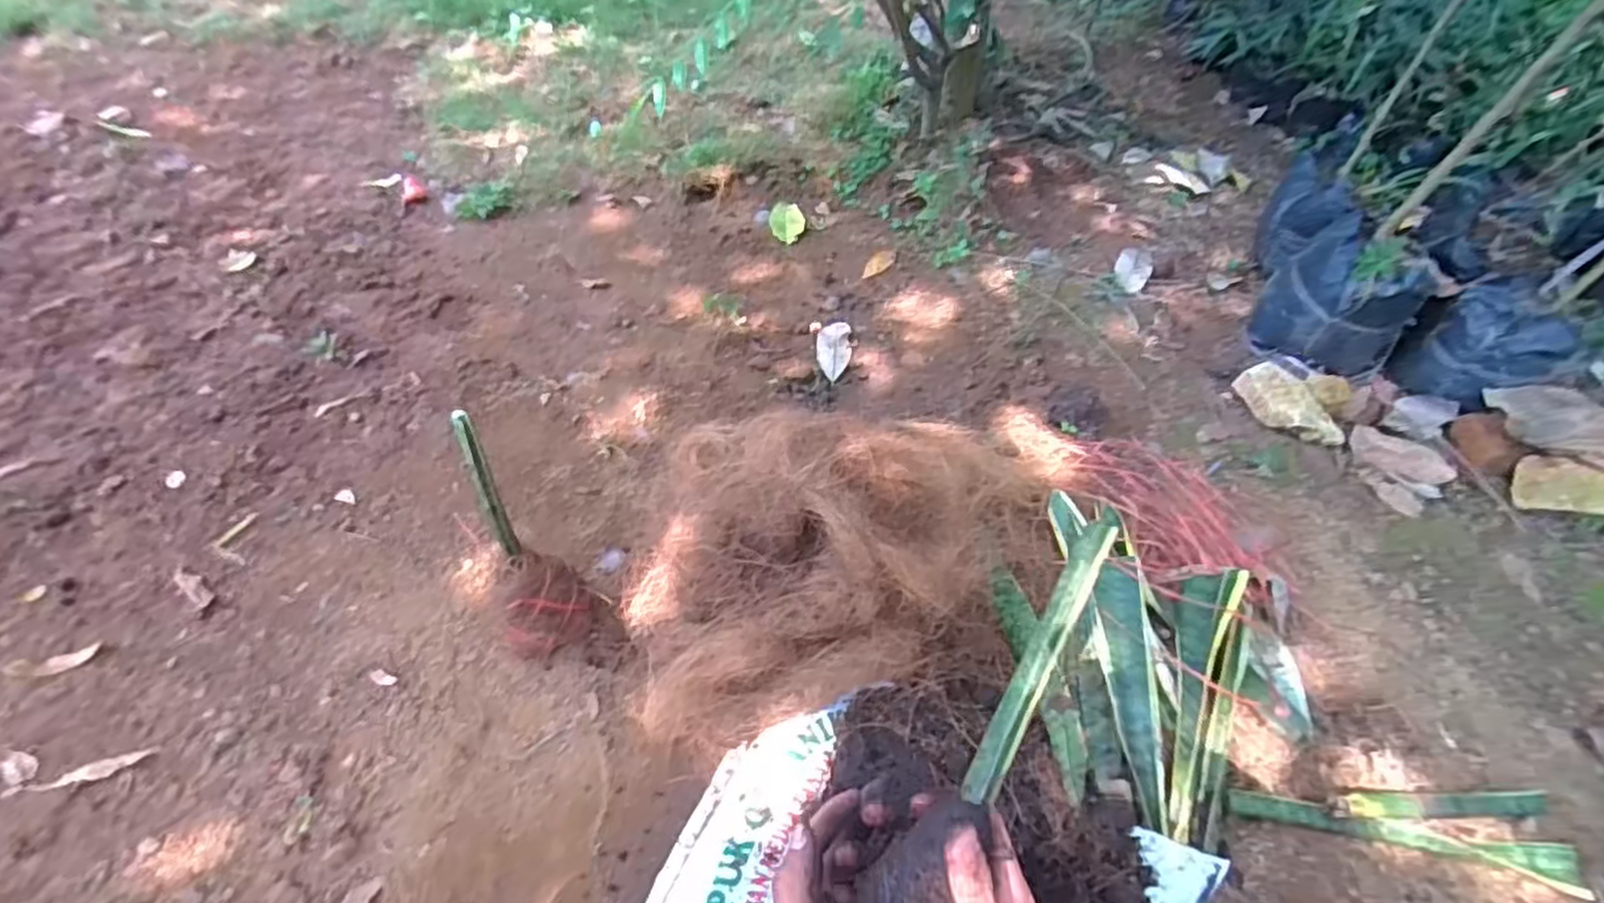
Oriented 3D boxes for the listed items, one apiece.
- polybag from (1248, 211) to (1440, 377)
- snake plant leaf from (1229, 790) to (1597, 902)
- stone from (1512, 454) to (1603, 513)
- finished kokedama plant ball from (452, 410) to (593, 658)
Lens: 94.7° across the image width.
[{"bbox_3d":[0.820,-0.236,1.127,0.187,0.194,0.181,36,56,24],"label":"polybag"},{"bbox_3d":[0.531,0.341,0.647,0.306,0.030,0.037,8,49,2],"label":"snake plant leaf"},{"bbox_3d":[1.001,0.049,0.940,0.154,0.067,0.071,4,49,-1],"label":"stone"},{"bbox_3d":[-0.256,0.091,0.683,0.089,0.269,0.092,2,49,-3],"label":"finished kokedama plant ball"}]

